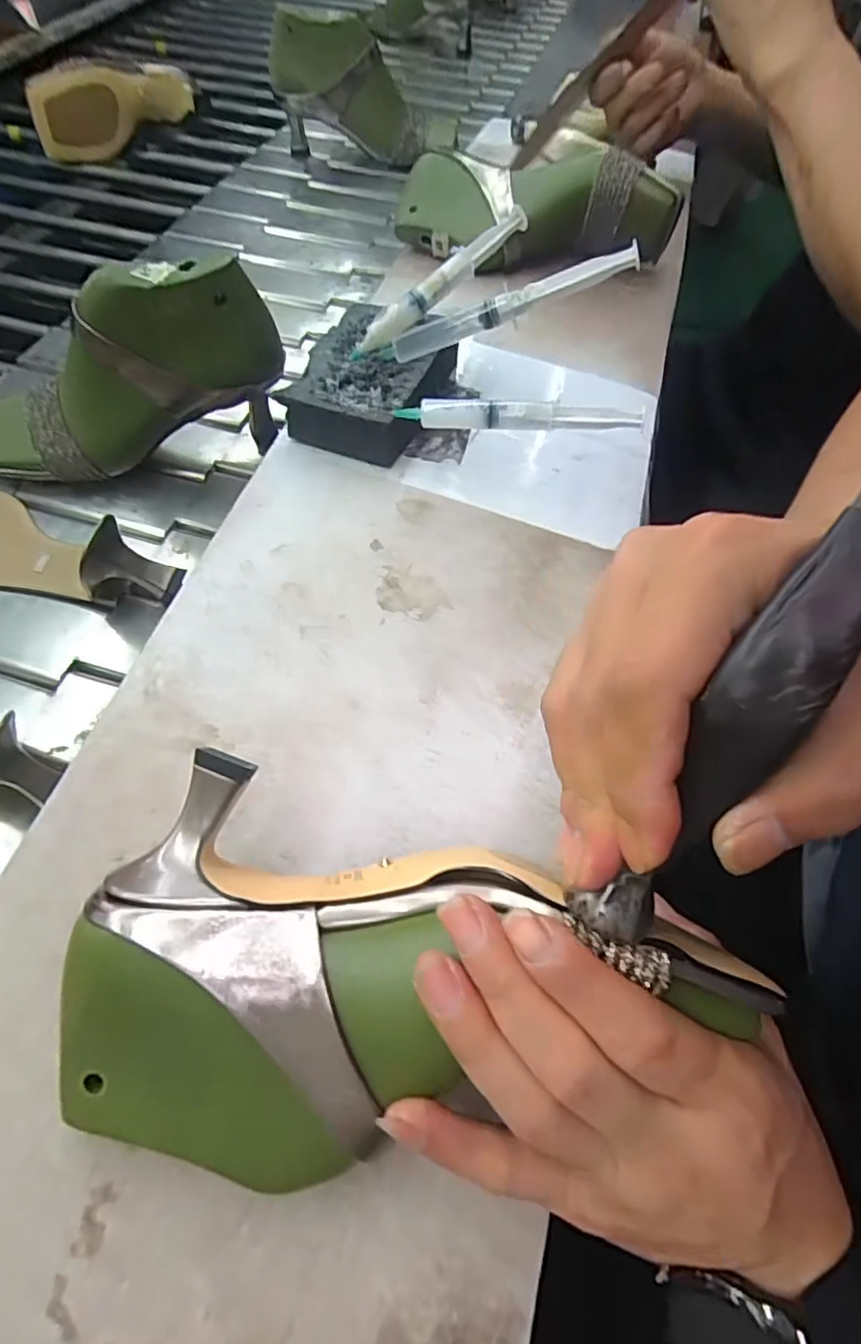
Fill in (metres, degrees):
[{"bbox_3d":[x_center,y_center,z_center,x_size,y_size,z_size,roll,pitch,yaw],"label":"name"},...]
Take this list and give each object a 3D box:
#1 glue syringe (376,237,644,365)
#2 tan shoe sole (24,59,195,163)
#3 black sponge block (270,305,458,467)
[{"bbox_3d":[0.046,-0.232,0.380,0.164,0.017,0.013,-12,57,18],"label":"glue syringe"},{"bbox_3d":[-0.392,-0.703,0.747,0.034,0.085,0.196,41,65,19],"label":"tan shoe sole"},{"bbox_3d":[-0.037,-0.200,0.416,0.089,0.037,0.123,21,60,9],"label":"black sponge block"}]

